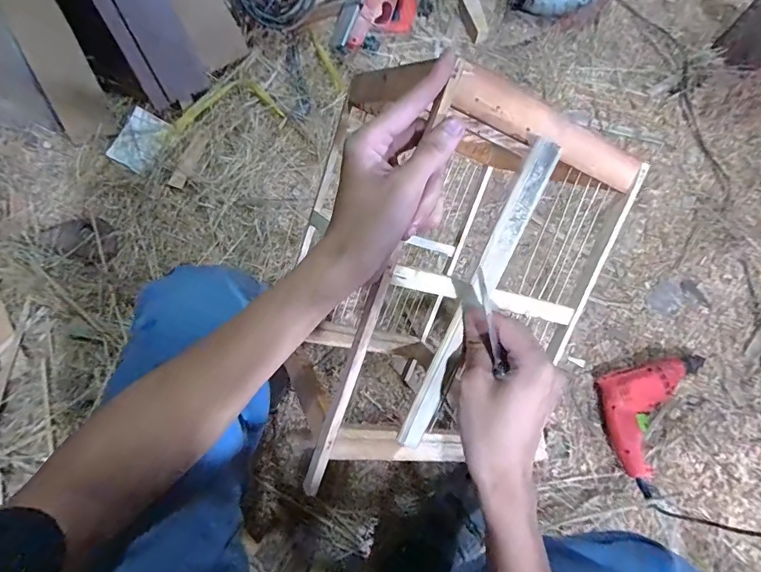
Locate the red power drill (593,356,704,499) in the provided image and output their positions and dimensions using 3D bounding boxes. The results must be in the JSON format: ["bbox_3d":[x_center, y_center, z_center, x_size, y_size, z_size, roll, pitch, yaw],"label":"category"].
[{"bbox_3d":[0.486,0.216,0.822,0.146,0.067,0.287,34,75,8],"label":"red power drill"}]

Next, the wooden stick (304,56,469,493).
[{"bbox_3d":[-0.003,0.010,0.320,0.014,0.009,0.337,21,102,6],"label":"wooden stick"}]

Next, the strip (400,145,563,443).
[{"bbox_3d":[0.073,0.016,0.340,0.021,0.004,0.261,20,104,-9],"label":"strip"}]

